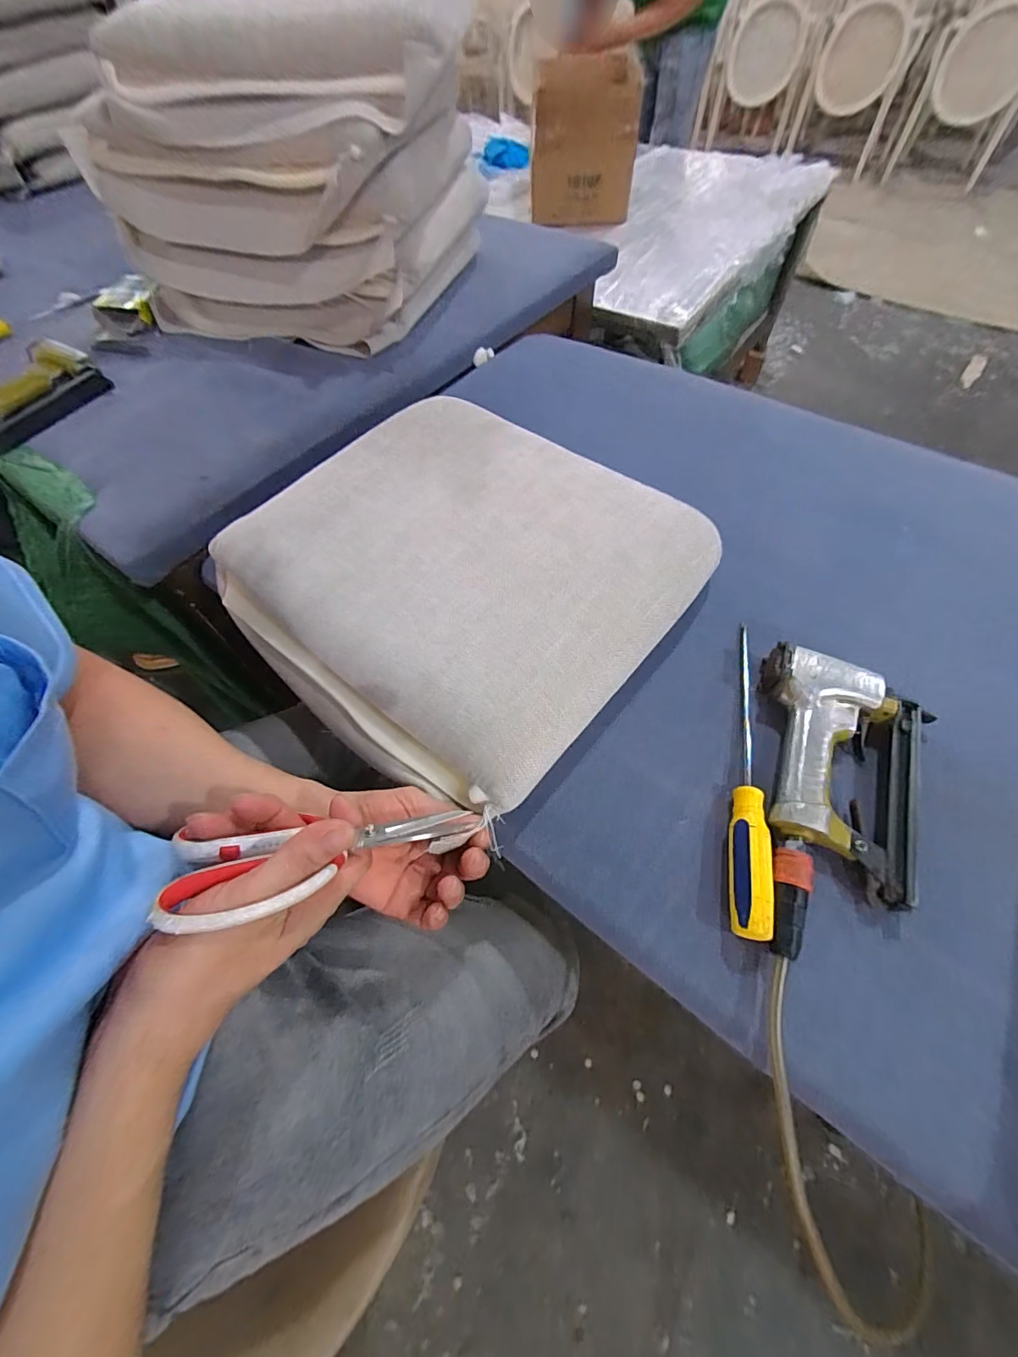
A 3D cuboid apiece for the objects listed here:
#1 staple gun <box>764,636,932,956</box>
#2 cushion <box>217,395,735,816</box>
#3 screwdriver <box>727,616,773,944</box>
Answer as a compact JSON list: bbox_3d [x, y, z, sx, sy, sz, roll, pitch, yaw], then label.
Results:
[{"bbox_3d":[0.278,0.094,0.385,0.130,0.037,0.256,11,61,9],"label":"staple gun"},{"bbox_3d":[-0.049,-0.116,0.503,0.414,0.076,0.399,37,68,22],"label":"cushion"},{"bbox_3d":[0.206,0.069,0.412,0.028,0.026,0.282,11,61,9],"label":"screwdriver"}]

